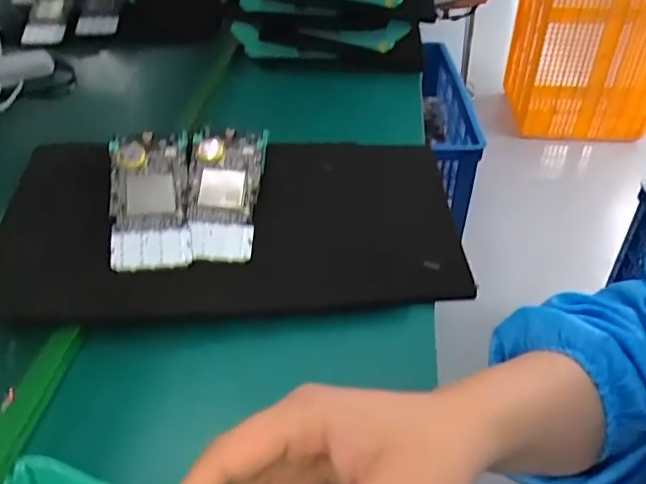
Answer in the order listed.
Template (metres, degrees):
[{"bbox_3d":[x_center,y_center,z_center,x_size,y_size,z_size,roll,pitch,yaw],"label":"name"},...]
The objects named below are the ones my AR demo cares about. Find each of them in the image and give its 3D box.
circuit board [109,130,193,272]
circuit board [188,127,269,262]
[{"bbox_3d":[-0.155,-0.040,0.498,0.067,0.010,0.138,-2,63,-15],"label":"circuit board"},{"bbox_3d":[-0.093,-0.046,0.517,0.068,0.024,0.140,0,61,1],"label":"circuit board"}]

